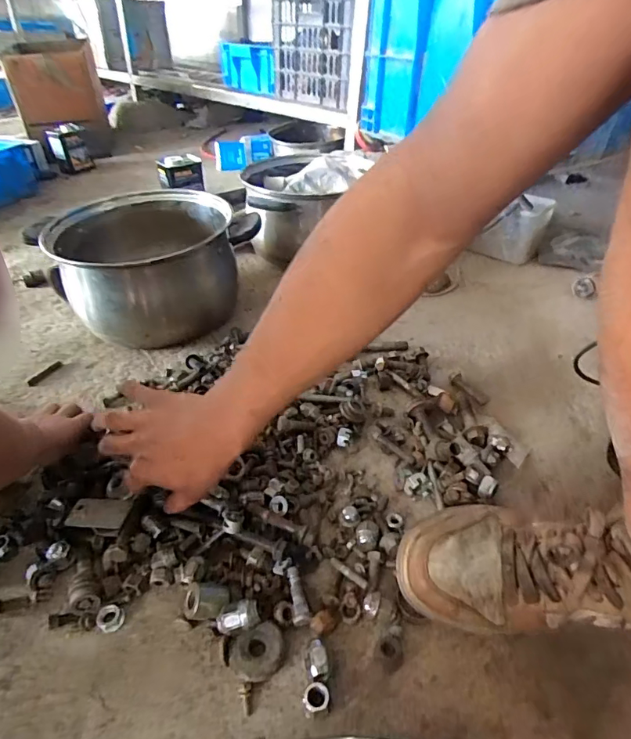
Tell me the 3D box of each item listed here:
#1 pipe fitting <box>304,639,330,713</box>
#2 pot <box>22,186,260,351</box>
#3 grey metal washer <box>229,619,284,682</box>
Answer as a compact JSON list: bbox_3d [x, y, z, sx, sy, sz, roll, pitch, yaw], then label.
[{"bbox_3d":[0.002,0.238,0.366,0.018,0.023,0.050,4,38,4],"label":"pipe fitting"},{"bbox_3d":[-0.276,-0.169,0.777,0.275,0.162,0.284,0,38,0],"label":"pot"},{"bbox_3d":[-0.047,0.228,0.379,0.044,0.020,0.040,0,38,0],"label":"grey metal washer"}]

